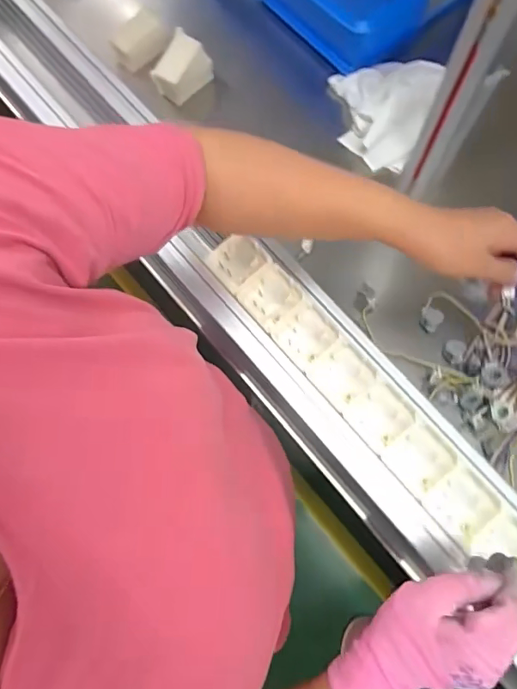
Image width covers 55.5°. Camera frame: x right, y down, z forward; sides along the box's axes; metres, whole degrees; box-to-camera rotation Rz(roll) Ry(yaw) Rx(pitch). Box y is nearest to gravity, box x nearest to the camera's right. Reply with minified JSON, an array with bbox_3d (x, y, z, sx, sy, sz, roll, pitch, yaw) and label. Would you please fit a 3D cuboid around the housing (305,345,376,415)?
[{"bbox_3d":[0.078,0.030,0.466,0.049,0.013,0.051,-42,77,-9],"label":"housing"}]

